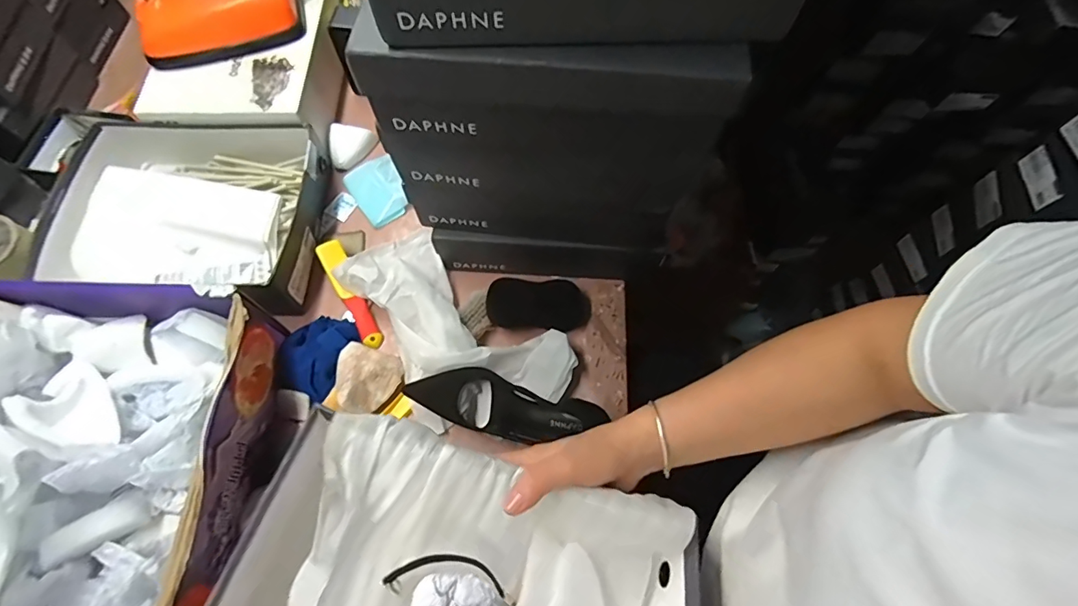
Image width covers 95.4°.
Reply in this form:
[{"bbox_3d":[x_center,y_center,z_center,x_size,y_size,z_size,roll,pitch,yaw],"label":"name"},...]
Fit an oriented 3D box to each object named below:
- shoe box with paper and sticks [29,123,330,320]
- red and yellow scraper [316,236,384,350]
[{"bbox_3d":[-0.481,-0.124,0.666,0.335,0.104,0.284,4,67,0],"label":"shoe box with paper and sticks"},{"bbox_3d":[-0.256,-0.013,0.665,0.033,0.018,0.161,-27,85,-12],"label":"red and yellow scraper"}]

